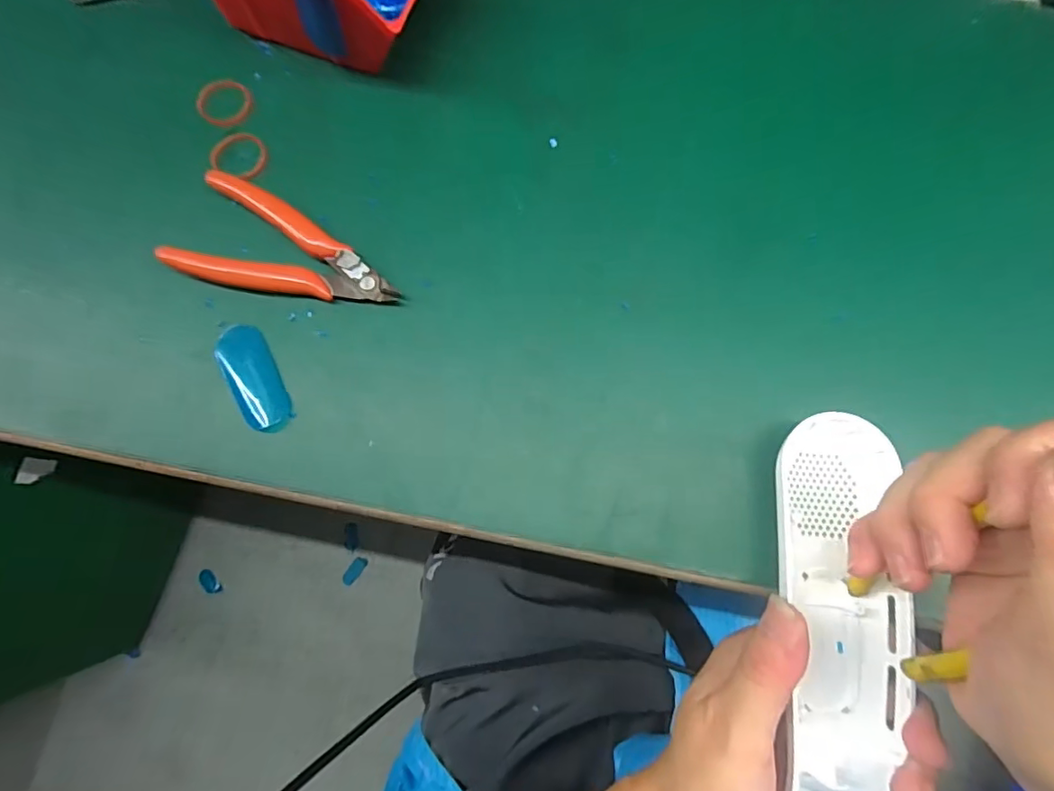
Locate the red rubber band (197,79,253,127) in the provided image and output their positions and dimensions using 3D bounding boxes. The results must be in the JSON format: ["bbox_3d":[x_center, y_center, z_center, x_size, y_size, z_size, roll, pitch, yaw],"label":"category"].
[{"bbox_3d":[-0.172,-0.167,0.299,0.029,0.005,0.029,0,77,2],"label":"red rubber band"}]

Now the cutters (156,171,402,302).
[{"bbox_3d":[-0.124,-0.071,0.269,0.115,0.015,0.056,25,79,7],"label":"cutters"}]

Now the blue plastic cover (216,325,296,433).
[{"bbox_3d":[-0.138,-0.008,0.265,0.025,0.005,0.059,-28,78,-4],"label":"blue plastic cover"}]

